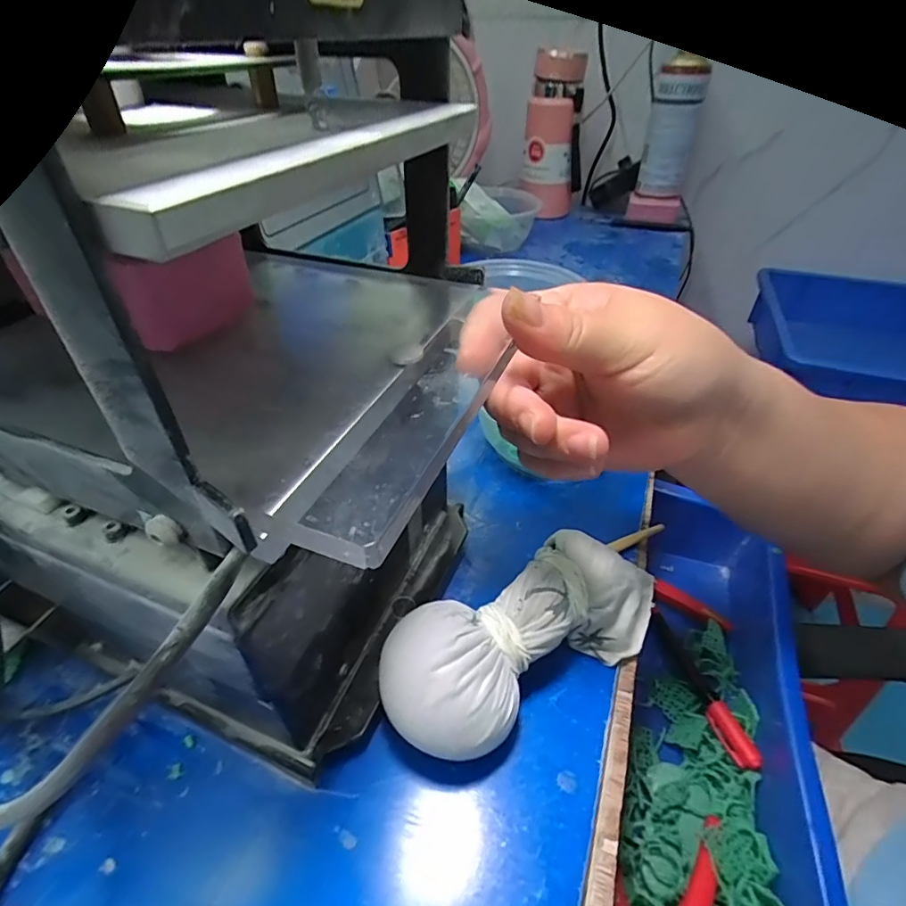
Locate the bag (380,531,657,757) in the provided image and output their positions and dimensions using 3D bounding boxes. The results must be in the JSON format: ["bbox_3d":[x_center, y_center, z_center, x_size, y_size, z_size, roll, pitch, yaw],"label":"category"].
[{"bbox_3d":[0.039,0.080,0.232,0.149,0.049,0.056,-24,48,-25],"label":"bag"}]

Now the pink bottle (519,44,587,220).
[{"bbox_3d":[0.143,-0.449,0.720,0.078,0.195,0.063,7,43,5],"label":"pink bottle"}]

